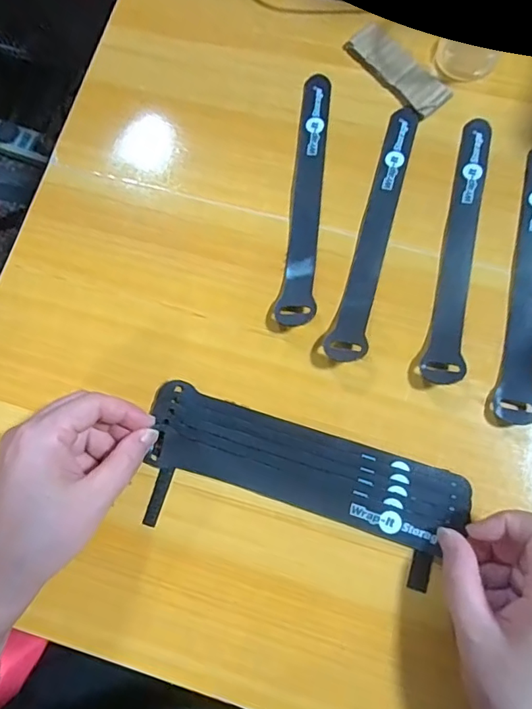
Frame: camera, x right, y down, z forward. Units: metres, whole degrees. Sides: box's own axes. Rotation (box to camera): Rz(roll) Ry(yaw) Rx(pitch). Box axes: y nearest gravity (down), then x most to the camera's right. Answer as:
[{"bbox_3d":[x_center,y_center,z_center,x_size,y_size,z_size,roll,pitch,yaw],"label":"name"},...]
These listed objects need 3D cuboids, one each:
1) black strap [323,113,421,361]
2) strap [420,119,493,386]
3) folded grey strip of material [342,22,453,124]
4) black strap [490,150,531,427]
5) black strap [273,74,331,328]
[{"bbox_3d":[0.080,-0.091,0.363,0.026,0.007,0.208,16,74,9],"label":"black strap"},{"bbox_3d":[0.137,-0.080,0.357,0.024,0.009,0.213,13,72,9],"label":"strap"},{"bbox_3d":[0.100,-0.220,0.396,0.032,0.007,0.091,-38,77,-9],"label":"folded grey strip of material"},{"bbox_3d":[0.182,-0.056,0.352,0.025,0.005,0.213,14,72,9],"label":"black strap"},{"bbox_3d":[0.032,-0.120,0.375,0.025,0.006,0.210,6,72,6],"label":"black strap"}]

